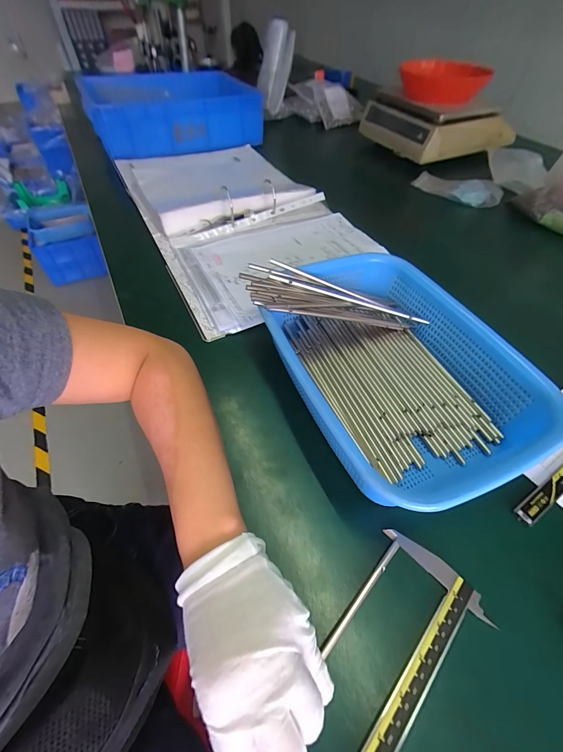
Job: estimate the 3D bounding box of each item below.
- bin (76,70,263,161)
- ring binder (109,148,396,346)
[{"bbox_3d":[-0.260,-0.650,0.759,0.393,0.111,0.259,-17,56,-13],"label":"bin"},{"bbox_3d":[-0.080,-0.324,0.573,0.346,0.059,0.578,-23,57,-17],"label":"ring binder"}]

